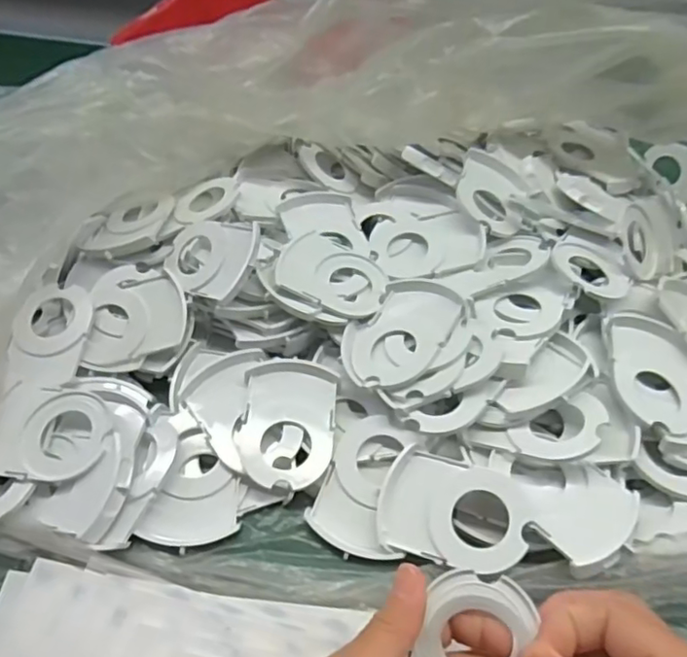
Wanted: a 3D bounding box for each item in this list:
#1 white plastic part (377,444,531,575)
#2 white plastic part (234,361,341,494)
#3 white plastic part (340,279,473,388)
[{"bbox_3d":[0.059,0.098,0.320,0.076,0.015,0.054,10,67,27],"label":"white plastic part"},{"bbox_3d":[-0.034,0.057,0.360,0.057,0.011,0.078,7,60,1],"label":"white plastic part"},{"bbox_3d":[0.038,0.005,0.373,0.080,0.007,0.070,-46,50,-15],"label":"white plastic part"}]

